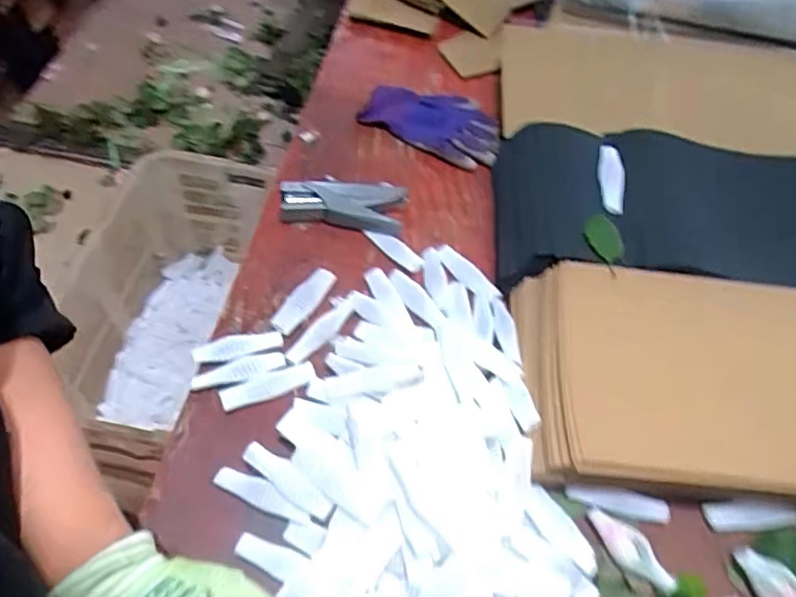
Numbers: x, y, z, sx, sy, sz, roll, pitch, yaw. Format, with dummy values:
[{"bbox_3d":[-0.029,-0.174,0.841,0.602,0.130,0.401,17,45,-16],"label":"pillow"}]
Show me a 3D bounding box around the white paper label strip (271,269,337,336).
[{"bbox_3d":[-0.103,0.001,0.645,0.032,0.010,0.087,32,60,20],"label":"white paper label strip"}]

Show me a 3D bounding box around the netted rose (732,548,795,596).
[{"bbox_3d":[0.319,0.244,0.497,0.026,0.022,0.080,-25,59,-18],"label":"netted rose"}]

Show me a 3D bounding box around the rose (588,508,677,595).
[{"bbox_3d":[0.197,0.214,0.506,0.025,0.020,0.083,-32,61,-21],"label":"rose"}]

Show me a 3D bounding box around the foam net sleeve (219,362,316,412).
[{"bbox_3d":[-0.124,0.086,0.576,0.089,0.012,0.024,-19,57,-14],"label":"foam net sleeve"}]

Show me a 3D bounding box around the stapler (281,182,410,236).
[{"bbox_3d":[-0.065,-0.111,0.707,0.141,0.031,0.060,7,55,-1],"label":"stapler"}]

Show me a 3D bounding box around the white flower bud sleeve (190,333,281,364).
[{"bbox_3d":[-0.159,0.052,0.596,0.086,0.023,0.025,-9,55,-8],"label":"white flower bud sleeve"}]

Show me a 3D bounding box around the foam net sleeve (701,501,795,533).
[{"bbox_3d":[0.323,0.197,0.538,0.097,0.014,0.026,0,54,-1],"label":"foam net sleeve"}]

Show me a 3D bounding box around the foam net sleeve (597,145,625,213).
[{"bbox_3d":[0.235,-0.134,0.660,0.031,0.017,0.081,0,78,-1],"label":"foam net sleeve"}]

